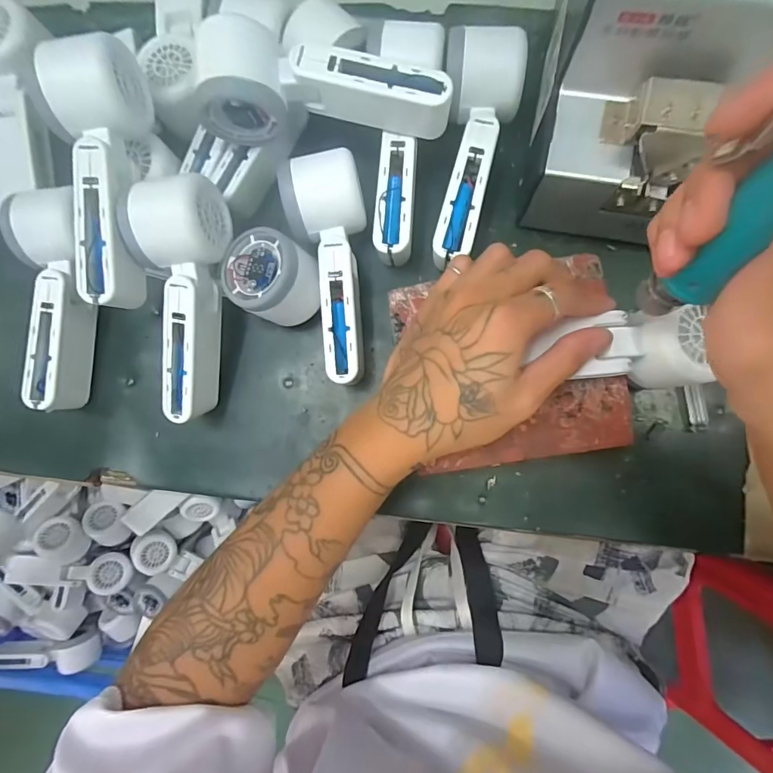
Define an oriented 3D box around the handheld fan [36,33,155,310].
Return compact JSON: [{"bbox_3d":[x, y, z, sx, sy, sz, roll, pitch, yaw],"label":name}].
[{"bbox_3d":[-0.192,-0.139,0.300,0.051,0.056,0.169,3,97,6],"label":"handheld fan"}]

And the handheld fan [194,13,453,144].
[{"bbox_3d":[-0.041,-0.201,0.301,0.163,0.058,0.059,0,84,6],"label":"handheld fan"}]

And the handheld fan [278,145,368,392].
[{"bbox_3d":[-0.033,-0.081,0.328,0.051,0.062,0.155,-11,83,4],"label":"handheld fan"}]

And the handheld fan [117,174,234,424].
[{"bbox_3d":[-0.142,-0.056,0.320,0.050,0.050,0.166,3,101,6],"label":"handheld fan"}]

